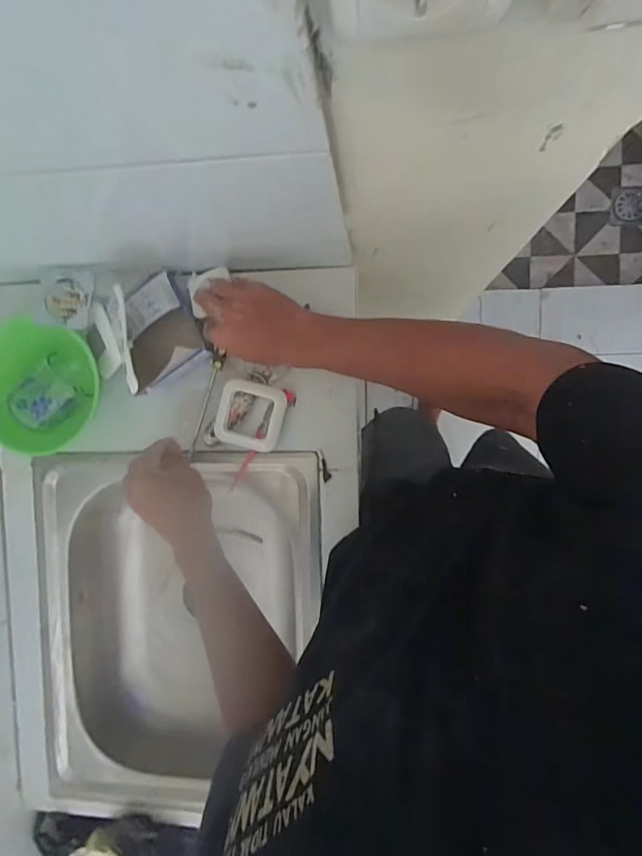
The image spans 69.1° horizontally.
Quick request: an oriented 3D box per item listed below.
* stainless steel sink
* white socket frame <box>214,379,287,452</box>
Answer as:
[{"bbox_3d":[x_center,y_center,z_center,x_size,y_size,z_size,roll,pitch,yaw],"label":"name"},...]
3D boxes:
[{"bbox_3d":[-0.186,0.289,0.699,0.390,0.150,0.510,-1,94,7],"label":"stainless steel sink"},{"bbox_3d":[-0.088,-0.016,0.580,0.084,0.008,0.081,13,92,4],"label":"white socket frame"}]

